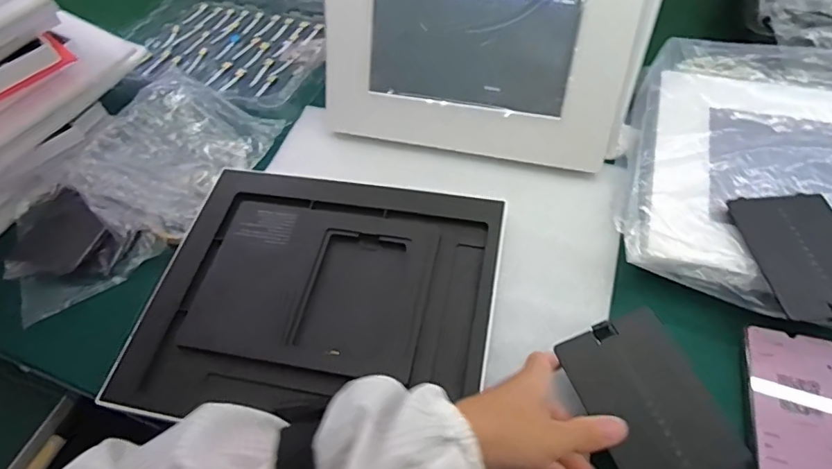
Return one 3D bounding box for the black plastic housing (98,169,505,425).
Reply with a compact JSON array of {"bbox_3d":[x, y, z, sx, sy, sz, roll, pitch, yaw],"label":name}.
[{"bbox_3d":[-0.084,0.053,0.445,0.296,0.021,0.238,8,56,11],"label":"black plastic housing"}]

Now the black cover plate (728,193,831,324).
[{"bbox_3d":[0.318,0.015,0.403,0.079,0.006,0.116,-4,54,2],"label":"black cover plate"}]

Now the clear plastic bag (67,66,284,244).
[{"bbox_3d":[-0.257,-0.086,0.540,0.142,0.017,0.186,31,60,-7],"label":"clear plastic bag"}]

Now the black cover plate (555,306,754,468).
[{"bbox_3d":[0.166,0.118,0.360,0.084,0.008,0.118,-22,57,-3],"label":"black cover plate"}]

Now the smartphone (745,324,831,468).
[{"bbox_3d":[0.287,0.140,0.370,0.070,0.014,0.144,12,57,13],"label":"smartphone"}]

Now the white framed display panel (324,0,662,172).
[{"bbox_3d":[0.059,-0.201,0.486,0.320,0.242,0.025,10,28,13],"label":"white framed display panel"}]

